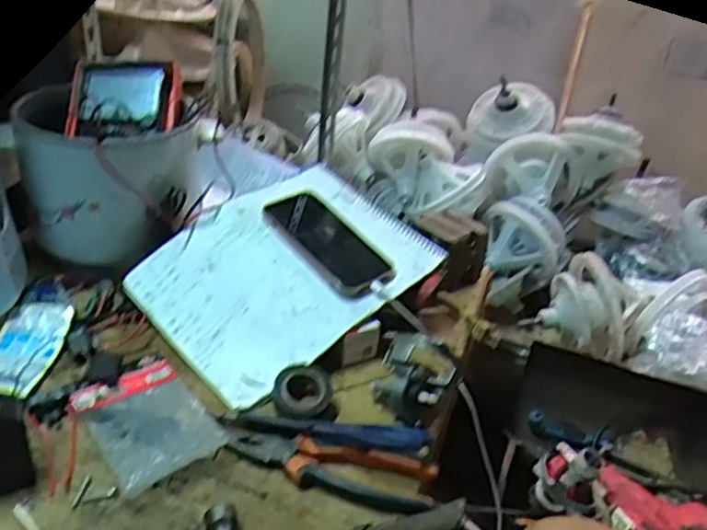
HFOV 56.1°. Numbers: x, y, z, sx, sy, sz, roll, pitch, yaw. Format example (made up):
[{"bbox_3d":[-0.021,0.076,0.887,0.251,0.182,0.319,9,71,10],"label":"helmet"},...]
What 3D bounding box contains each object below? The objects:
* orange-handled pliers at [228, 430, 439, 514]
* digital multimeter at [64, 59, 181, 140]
[{"bbox_3d":[-0.023,0.178,0.588,0.184,0.015,0.051,12,30,9],"label":"orange-handled pliers"},{"bbox_3d":[-0.281,-0.204,0.827,0.132,0.032,0.118,-2,66,-6],"label":"digital multimeter"}]

